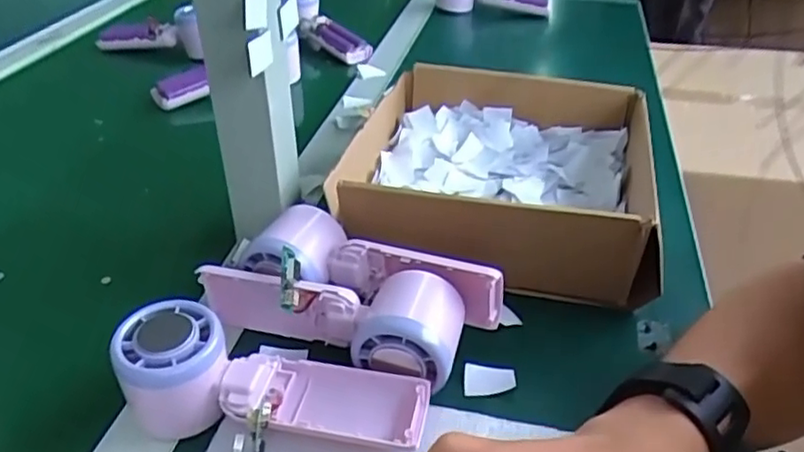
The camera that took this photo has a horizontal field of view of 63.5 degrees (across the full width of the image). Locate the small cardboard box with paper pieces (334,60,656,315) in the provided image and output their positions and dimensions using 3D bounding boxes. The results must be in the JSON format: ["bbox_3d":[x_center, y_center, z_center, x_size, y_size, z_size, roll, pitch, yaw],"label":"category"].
[{"bbox_3d":[0.081,-0.040,0.517,0.225,0.082,0.225,10,36,13],"label":"small cardboard box with paper pieces"}]

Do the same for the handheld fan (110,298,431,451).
[{"bbox_3d":[-0.068,0.084,0.342,0.158,0.051,0.049,7,36,9],"label":"handheld fan"}]

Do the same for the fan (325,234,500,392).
[{"bbox_3d":[-0.002,0.055,0.385,0.108,0.053,0.070,12,37,16],"label":"fan"}]

